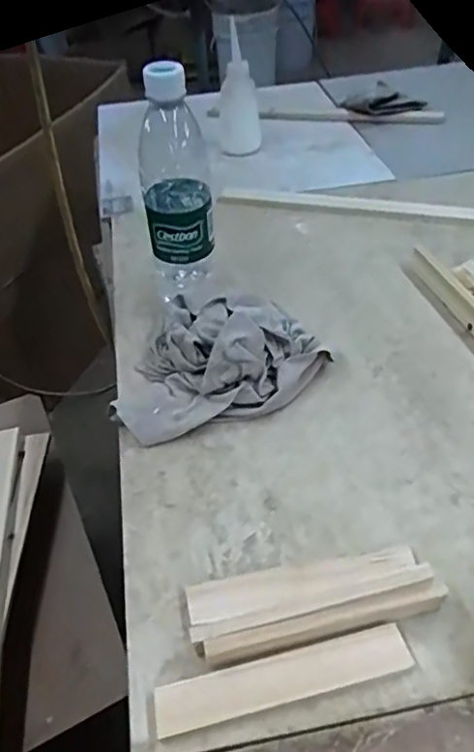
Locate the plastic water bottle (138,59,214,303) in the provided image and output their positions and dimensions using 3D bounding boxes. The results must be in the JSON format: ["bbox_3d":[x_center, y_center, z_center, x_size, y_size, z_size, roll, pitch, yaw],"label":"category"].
[{"bbox_3d":[-0.055,-0.163,0.520,0.060,0.223,0.063,-8,47,-3],"label":"plastic water bottle"}]

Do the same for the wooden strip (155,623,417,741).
[{"bbox_3d":[0.029,0.183,0.342,0.155,0.004,0.027,-12,47,-7],"label":"wooden strip"}]

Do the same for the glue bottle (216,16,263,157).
[{"bbox_3d":[0.001,-0.392,0.773,0.059,0.149,0.058,-4,46,1],"label":"glue bottle"}]

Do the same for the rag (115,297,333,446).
[{"bbox_3d":[-0.024,-0.029,0.512,0.192,0.067,0.144,-15,47,-10],"label":"rag"}]

